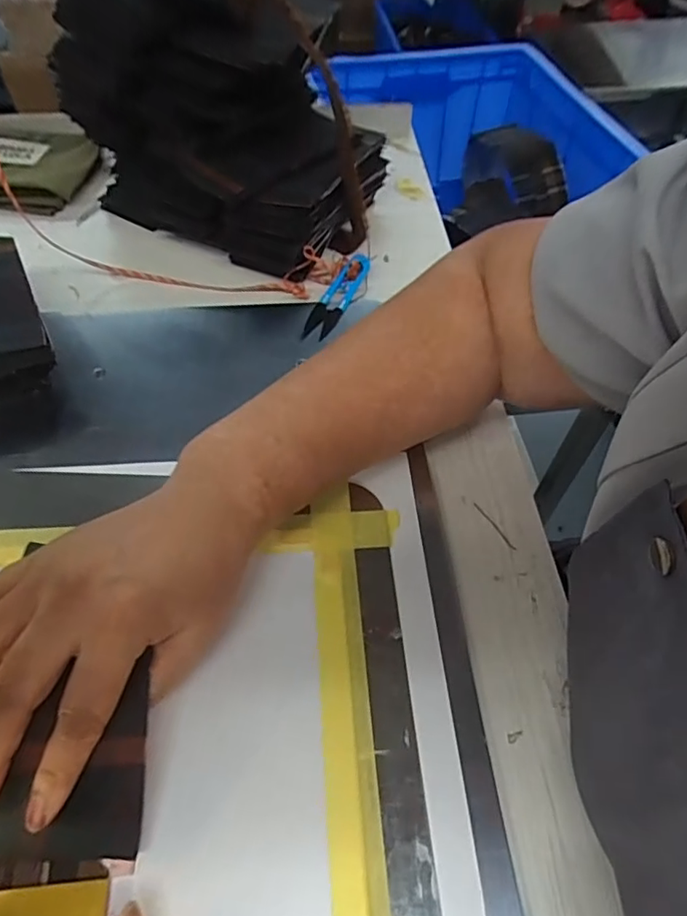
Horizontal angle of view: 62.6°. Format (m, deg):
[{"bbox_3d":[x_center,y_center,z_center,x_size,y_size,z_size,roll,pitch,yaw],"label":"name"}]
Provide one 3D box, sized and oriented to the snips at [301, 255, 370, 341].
[{"bbox_3d":[-0.005,-0.135,0.471,0.023,0.013,0.105,19,55,10],"label":"snips"}]

